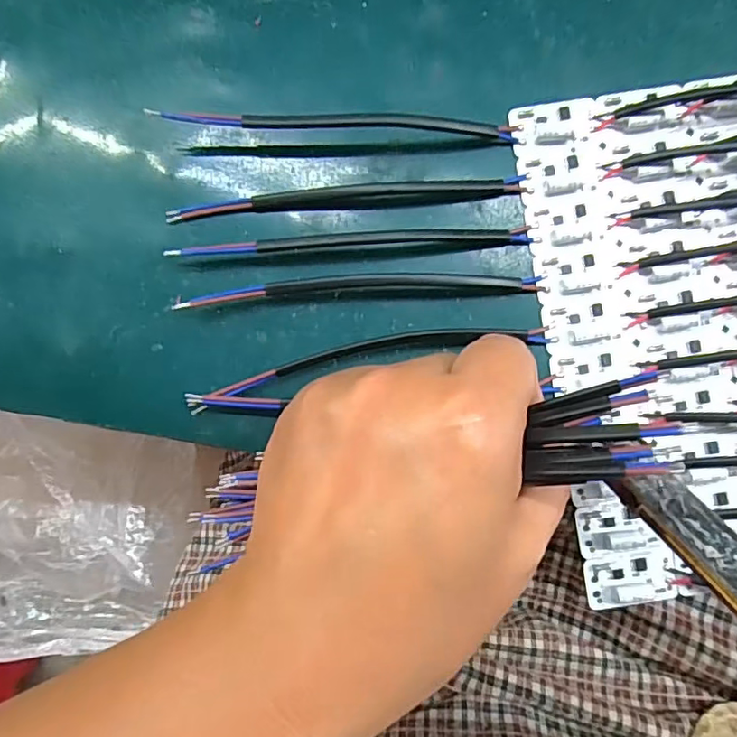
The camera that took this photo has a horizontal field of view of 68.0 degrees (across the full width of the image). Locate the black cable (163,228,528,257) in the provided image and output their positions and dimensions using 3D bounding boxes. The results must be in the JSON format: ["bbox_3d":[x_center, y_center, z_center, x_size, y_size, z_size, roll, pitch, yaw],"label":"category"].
[{"bbox_3d":[-0.007,-0.050,0.214,0.140,0.004,0.007,-3,87,0],"label":"black cable"}]

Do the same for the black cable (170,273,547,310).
[{"bbox_3d":[-0.004,-0.032,0.213,0.141,0.004,0.010,-3,87,0],"label":"black cable"}]

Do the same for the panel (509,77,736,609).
[{"bbox_3d":[0.158,-0.016,0.207,0.177,0.011,0.193,-6,87,0],"label":"panel"}]

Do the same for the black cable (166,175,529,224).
[{"bbox_3d":[-0.008,-0.068,0.215,0.140,0.004,0.008,-5,87,0],"label":"black cable"}]

